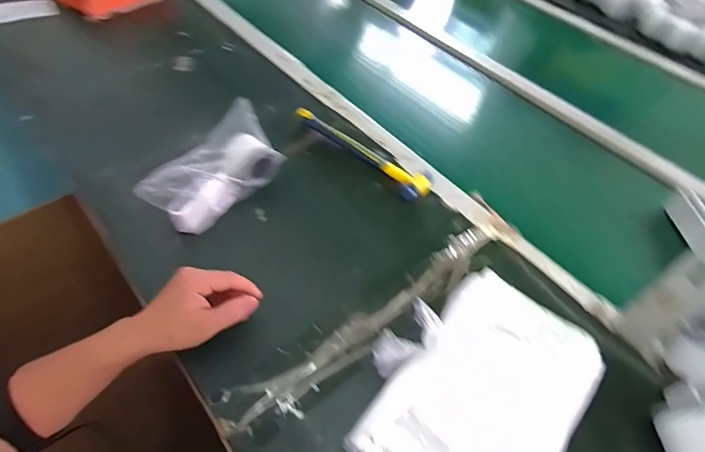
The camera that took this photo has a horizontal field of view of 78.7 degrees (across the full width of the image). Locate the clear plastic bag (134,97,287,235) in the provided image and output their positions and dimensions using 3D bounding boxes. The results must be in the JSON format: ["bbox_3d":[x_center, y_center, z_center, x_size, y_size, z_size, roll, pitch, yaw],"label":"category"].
[{"bbox_3d":[-0.179,-0.080,0.579,0.080,0.085,0.190,33,56,20],"label":"clear plastic bag"}]

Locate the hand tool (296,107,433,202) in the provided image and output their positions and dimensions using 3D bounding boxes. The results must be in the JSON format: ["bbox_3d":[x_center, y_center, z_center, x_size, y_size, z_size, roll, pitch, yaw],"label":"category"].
[{"bbox_3d":[0.016,-0.116,0.674,0.249,0.032,0.056,39,58,23],"label":"hand tool"}]

